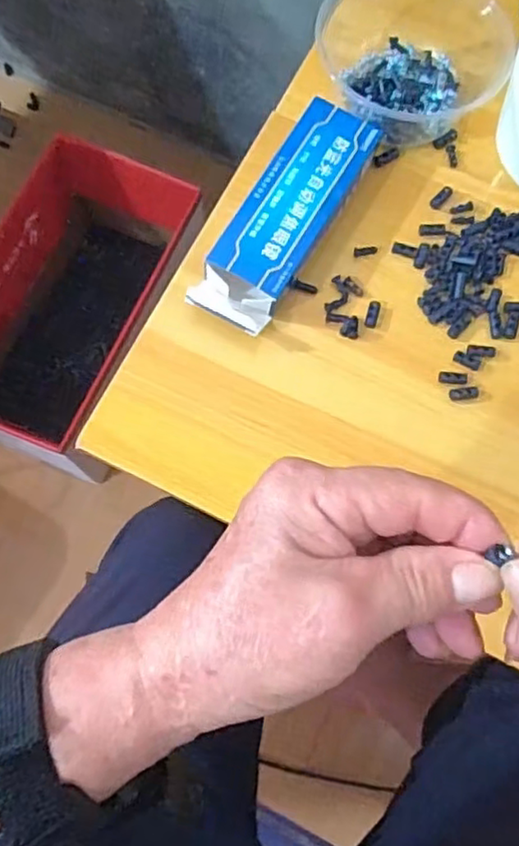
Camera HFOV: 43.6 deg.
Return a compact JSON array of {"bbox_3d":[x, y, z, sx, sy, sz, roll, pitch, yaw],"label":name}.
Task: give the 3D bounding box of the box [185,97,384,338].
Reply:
[{"bbox_3d":[0.019,-0.143,0.452,0.056,0.034,0.174,30,75,7],"label":"box"}]

